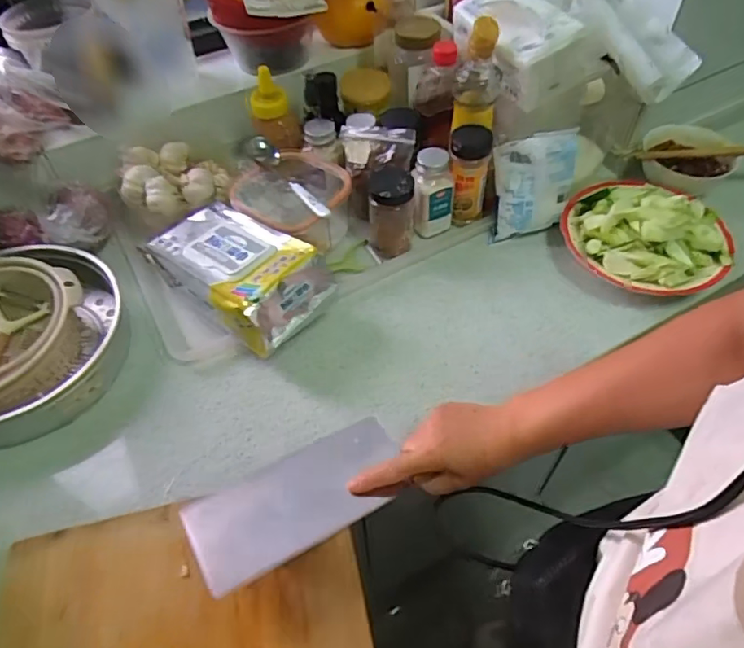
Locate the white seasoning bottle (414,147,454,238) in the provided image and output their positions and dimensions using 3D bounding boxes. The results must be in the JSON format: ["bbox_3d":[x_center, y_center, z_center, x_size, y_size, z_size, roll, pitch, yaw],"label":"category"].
[{"bbox_3d":[0.083,-0.174,0.744,0.055,0.116,0.044,6,53,7],"label":"white seasoning bottle"}]

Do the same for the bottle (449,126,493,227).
[{"bbox_3d":[0.131,-0.202,0.757,0.052,0.134,0.064,6,53,7],"label":"bottle"}]

